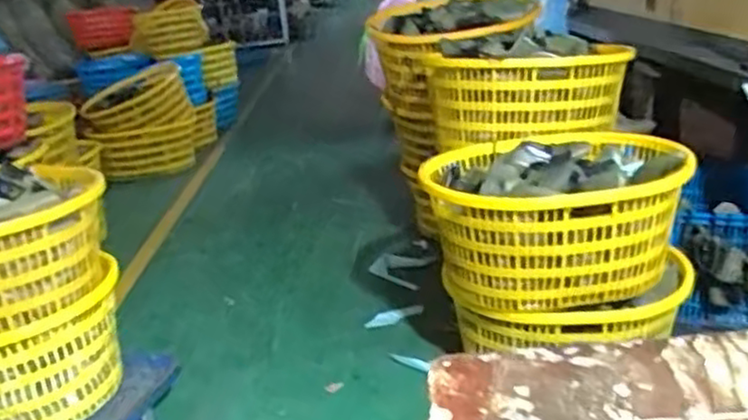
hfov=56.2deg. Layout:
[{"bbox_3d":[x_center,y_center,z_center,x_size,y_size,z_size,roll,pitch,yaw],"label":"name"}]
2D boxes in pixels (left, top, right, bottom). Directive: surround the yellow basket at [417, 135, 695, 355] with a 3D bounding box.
[{"bbox_3d":[0.445,0.026,1.707,0.592,0.317,0.497,2,22,21],"label":"yellow basket"}]

